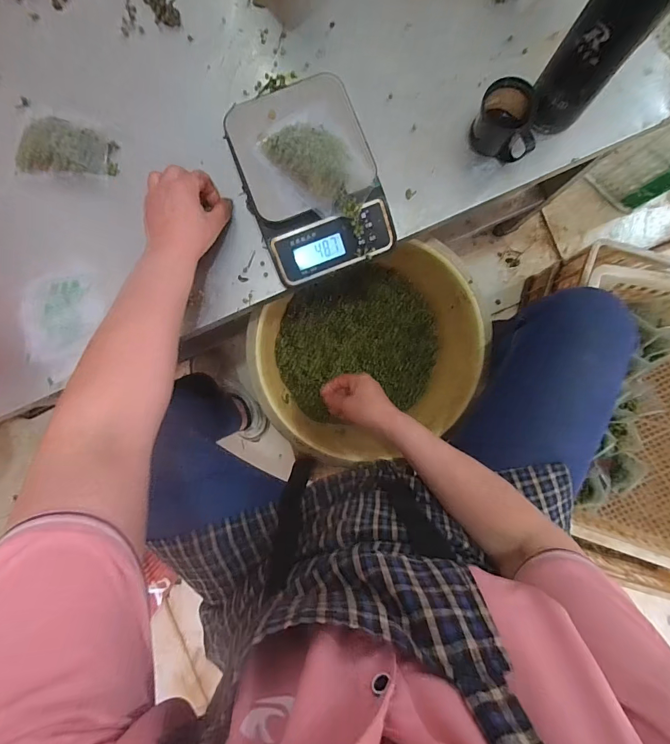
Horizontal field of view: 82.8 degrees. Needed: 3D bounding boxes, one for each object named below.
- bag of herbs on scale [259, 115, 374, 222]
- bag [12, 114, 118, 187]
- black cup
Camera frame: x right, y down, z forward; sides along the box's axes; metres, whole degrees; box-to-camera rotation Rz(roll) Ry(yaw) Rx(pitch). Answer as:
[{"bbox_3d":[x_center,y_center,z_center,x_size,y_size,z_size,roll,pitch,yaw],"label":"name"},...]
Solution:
[{"bbox_3d":[-0.021,-0.232,0.412,0.135,0.038,0.084,45,89,-1],"label":"bag of herbs on scale"},{"bbox_3d":[-0.339,-0.275,0.471,0.118,0.027,0.066,13,89,-2],"label":"bag"},{"bbox_3d":[0.209,-0.301,0.458,0.075,0.055,0.055,20,89,-1],"label":"black cup"}]

